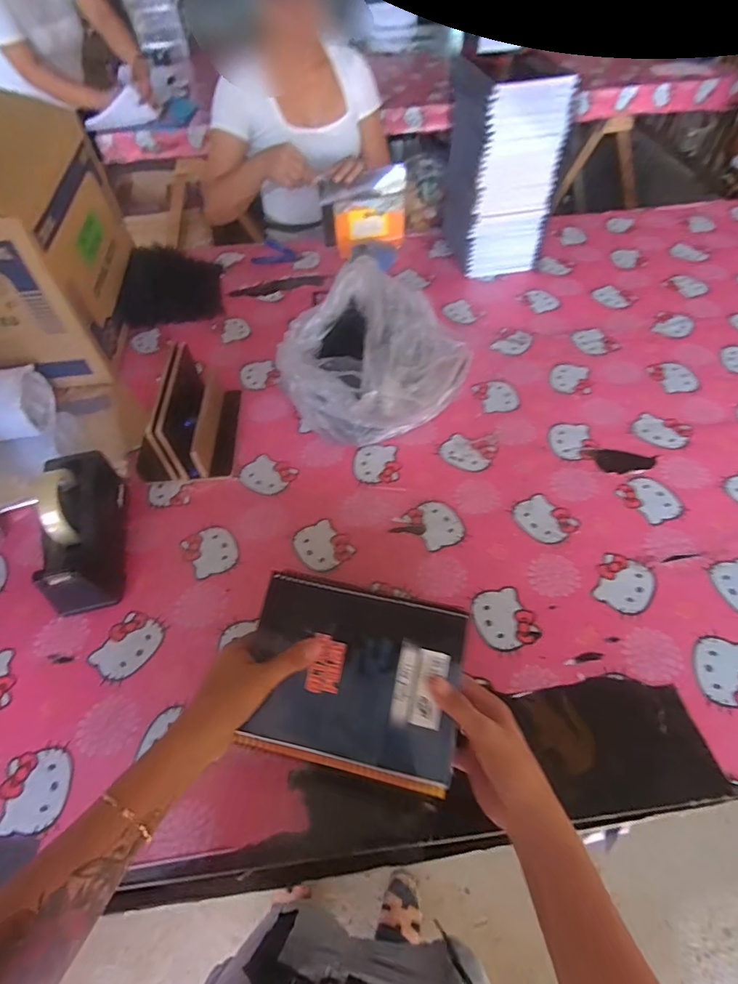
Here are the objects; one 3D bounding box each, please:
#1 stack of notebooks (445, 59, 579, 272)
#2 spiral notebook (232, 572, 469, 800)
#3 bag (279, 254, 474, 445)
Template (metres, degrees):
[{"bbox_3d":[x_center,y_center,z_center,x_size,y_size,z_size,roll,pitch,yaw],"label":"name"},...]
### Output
[{"bbox_3d":[0.269,-0.652,0.987,0.178,0.328,0.205,-8,53,-4],"label":"stack of notebooks"},{"bbox_3d":[-0.013,0.171,0.447,0.190,0.023,0.159,10,67,6],"label":"spiral notebook"},{"bbox_3d":[-0.003,-0.208,0.752,0.230,0.200,0.258,-39,62,-23],"label":"bag"}]

